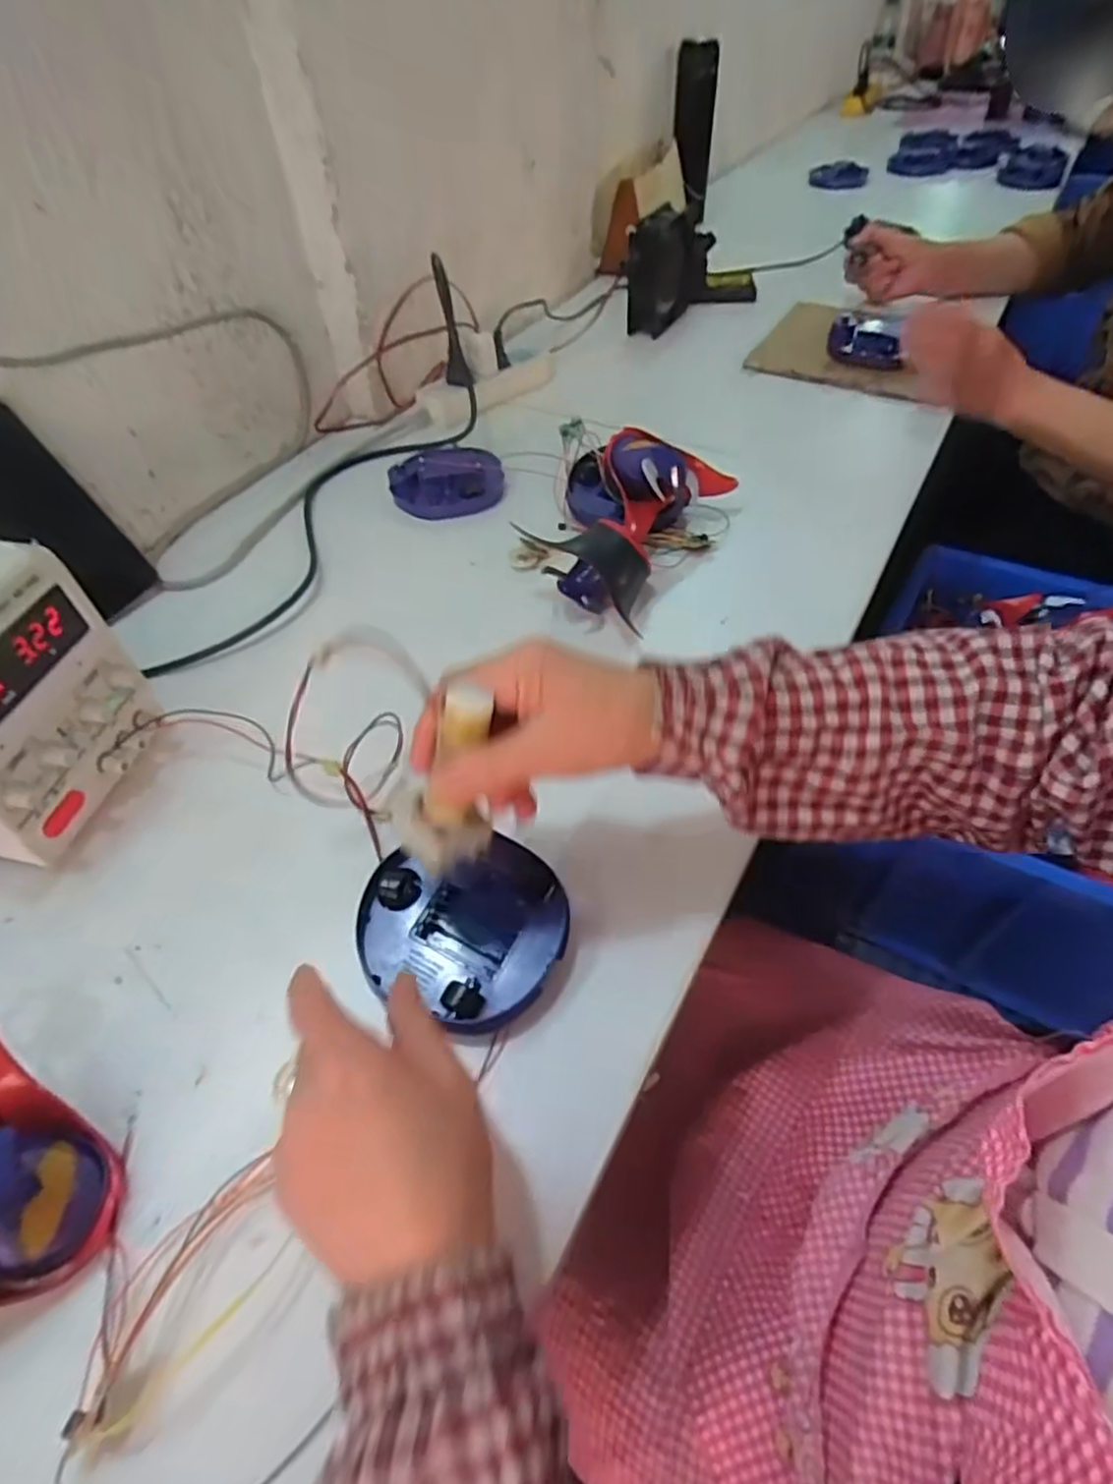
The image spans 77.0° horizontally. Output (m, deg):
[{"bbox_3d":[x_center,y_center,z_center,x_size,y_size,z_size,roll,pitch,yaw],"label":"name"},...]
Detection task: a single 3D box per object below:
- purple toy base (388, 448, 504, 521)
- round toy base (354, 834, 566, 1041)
[{"bbox_3d":[-0.107,-0.254,0.682,0.107,0.030,0.076,-10,50,-6],"label":"purple toy base"},{"bbox_3d":[-0.051,0.096,0.379,0.107,0.022,0.098,20,54,18],"label":"round toy base"}]

